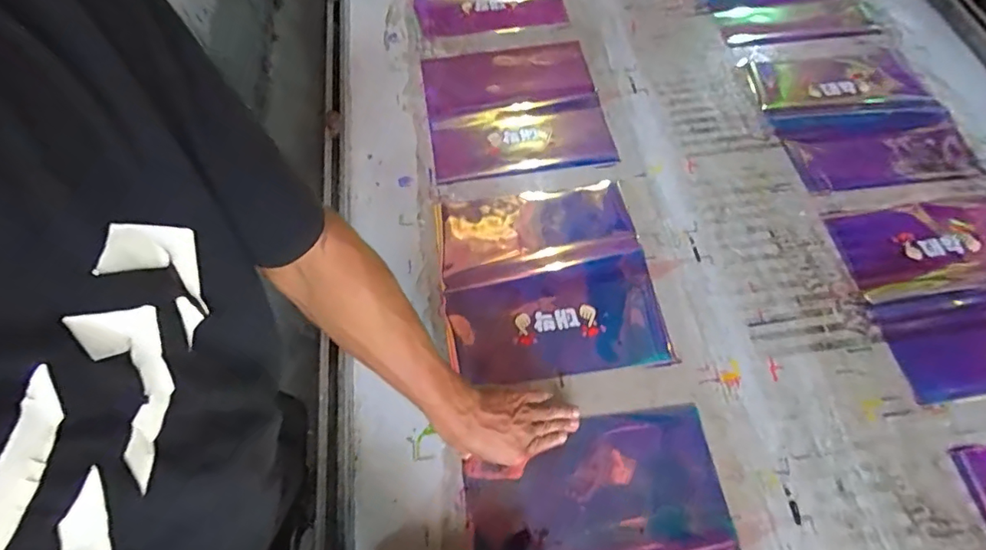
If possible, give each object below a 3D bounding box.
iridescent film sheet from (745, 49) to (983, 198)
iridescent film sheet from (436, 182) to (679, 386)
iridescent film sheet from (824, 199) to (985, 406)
[{"bbox_3d":[0.623,-0.277,0.893,0.291,0.016,0.298,-8,61,-3],"label":"iridescent film sheet"},{"bbox_3d":[0.076,0.004,0.760,0.291,0.012,0.303,-8,61,-4],"label":"iridescent film sheet"},{"bbox_3d":[0.667,0.019,0.732,0.306,0.013,0.291,-8,61,-4],"label":"iridescent film sheet"}]

